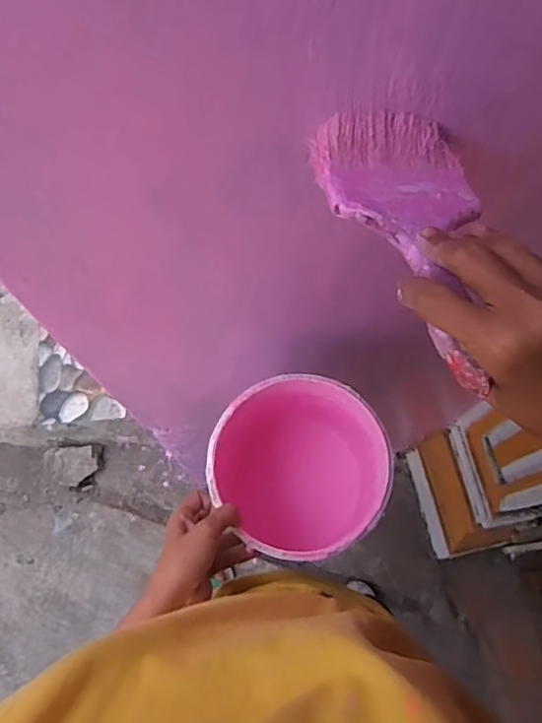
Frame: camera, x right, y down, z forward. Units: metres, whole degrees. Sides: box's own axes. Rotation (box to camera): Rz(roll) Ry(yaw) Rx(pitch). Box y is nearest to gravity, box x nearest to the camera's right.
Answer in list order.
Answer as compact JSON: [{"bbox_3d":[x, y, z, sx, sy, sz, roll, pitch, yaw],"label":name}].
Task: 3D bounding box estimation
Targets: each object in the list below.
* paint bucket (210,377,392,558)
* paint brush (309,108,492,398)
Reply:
[{"bbox_3d":[0.031,0.123,0.643,0.169,0.200,0.181,0,72,-1],"label":"paint bucket"},{"bbox_3d":[0.083,-0.069,0.309,0.092,0.030,0.190,-7,59,-3],"label":"paint brush"}]

